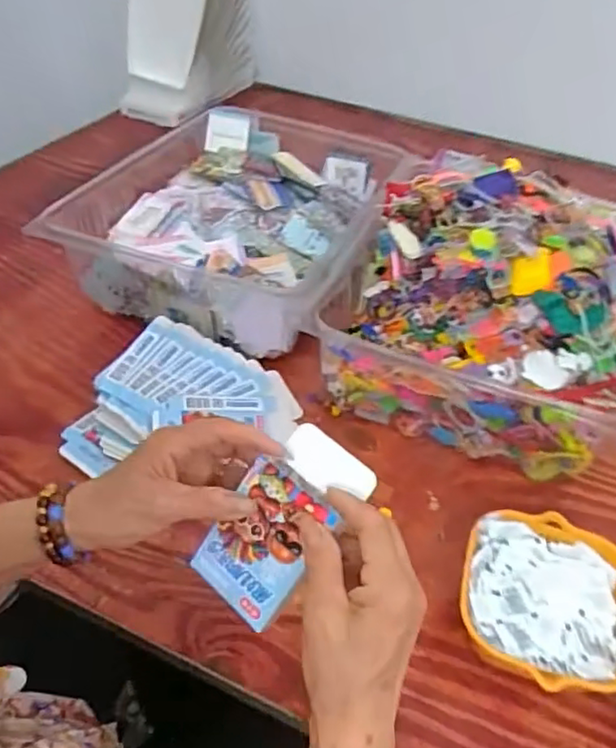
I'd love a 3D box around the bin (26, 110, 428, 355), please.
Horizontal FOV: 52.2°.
[{"bbox_3d":[-0.081,-0.211,0.880,0.363,0.127,0.465,17,44,13],"label":"bin"}]

